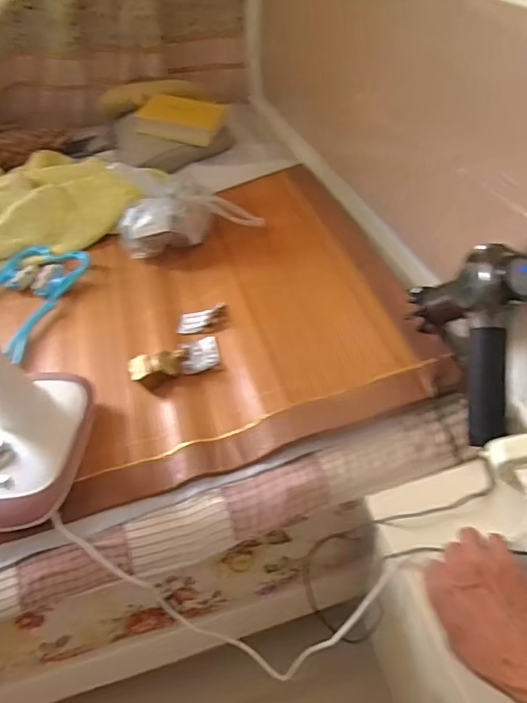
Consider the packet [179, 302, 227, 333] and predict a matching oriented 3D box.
[{"bbox_3d":[-0.113,-0.060,0.945,0.092,0.013,0.047,-15,46,-9],"label":"packet"}]

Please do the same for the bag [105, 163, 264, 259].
[{"bbox_3d":[-0.176,-0.341,1.079,0.283,0.178,0.140,-18,46,-12],"label":"bag"}]

